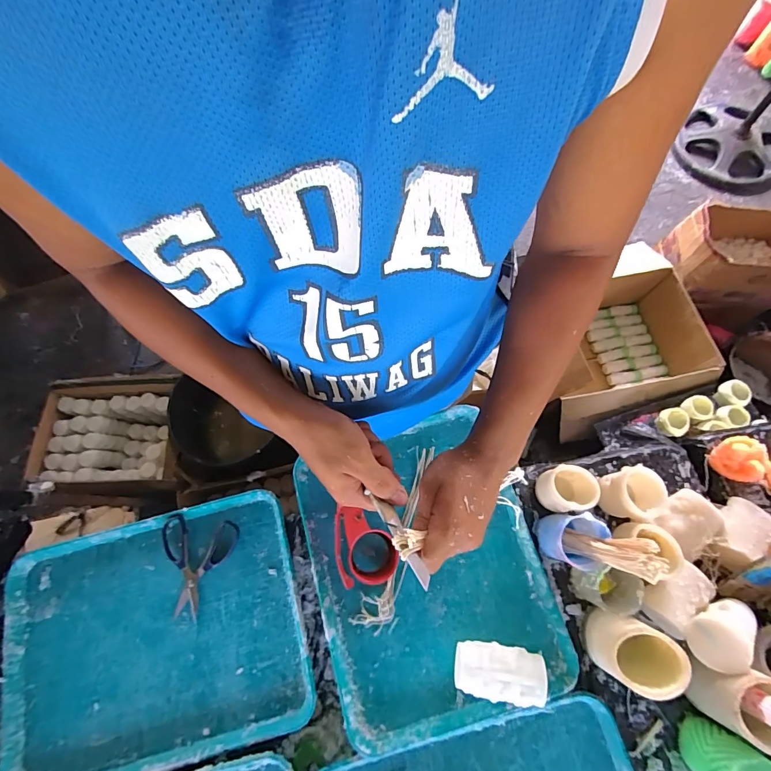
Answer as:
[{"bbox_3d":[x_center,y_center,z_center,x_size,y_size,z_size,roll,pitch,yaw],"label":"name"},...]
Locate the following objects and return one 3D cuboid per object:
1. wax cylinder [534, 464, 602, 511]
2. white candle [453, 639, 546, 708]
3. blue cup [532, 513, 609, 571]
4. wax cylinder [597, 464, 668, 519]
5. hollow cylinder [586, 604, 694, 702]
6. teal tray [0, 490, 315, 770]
[{"bbox_3d":[0.280,0.164,0.627,0.061,0.093,0.066,0,71,1],"label":"wax cylinder"},{"bbox_3d":[0.162,0.408,0.568,0.118,0.059,0.068,9,71,4],"label":"white candle"},{"bbox_3d":[0.278,0.231,0.603,0.071,0.095,0.076,0,71,1],"label":"blue cup"},{"bbox_3d":[0.379,0.169,0.623,0.064,0.088,0.075,3,71,2],"label":"wax cylinder"},{"bbox_3d":[0.335,0.364,0.551,0.091,0.107,0.077,18,72,7],"label":"hollow cylinder"},{"bbox_3d":[-0.352,0.383,0.613,0.429,0.030,0.339,-14,71,-4],"label":"teal tray"}]

